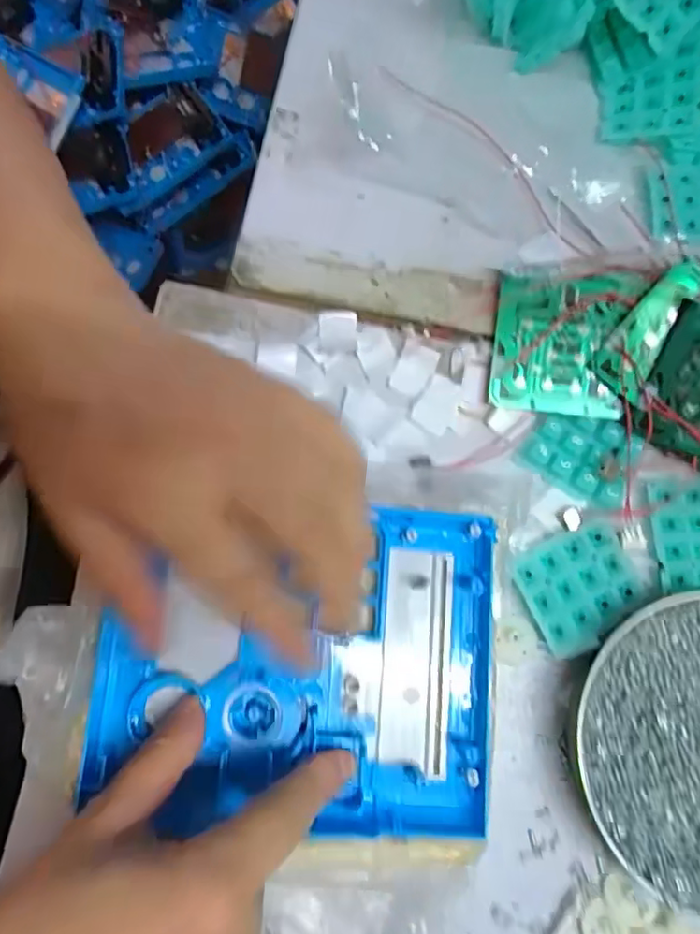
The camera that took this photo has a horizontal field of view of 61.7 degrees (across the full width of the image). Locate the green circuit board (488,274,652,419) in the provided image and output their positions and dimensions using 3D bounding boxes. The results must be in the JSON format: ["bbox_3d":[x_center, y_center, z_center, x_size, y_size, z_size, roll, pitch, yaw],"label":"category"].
[{"bbox_3d":[0.110,-0.064,0.304,0.069,0.004,0.070,5,94,1],"label":"green circuit board"}]

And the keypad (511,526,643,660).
[{"bbox_3d":[0.114,0.059,0.290,0.058,0.007,0.050,-26,79,-6],"label":"keypad"}]

